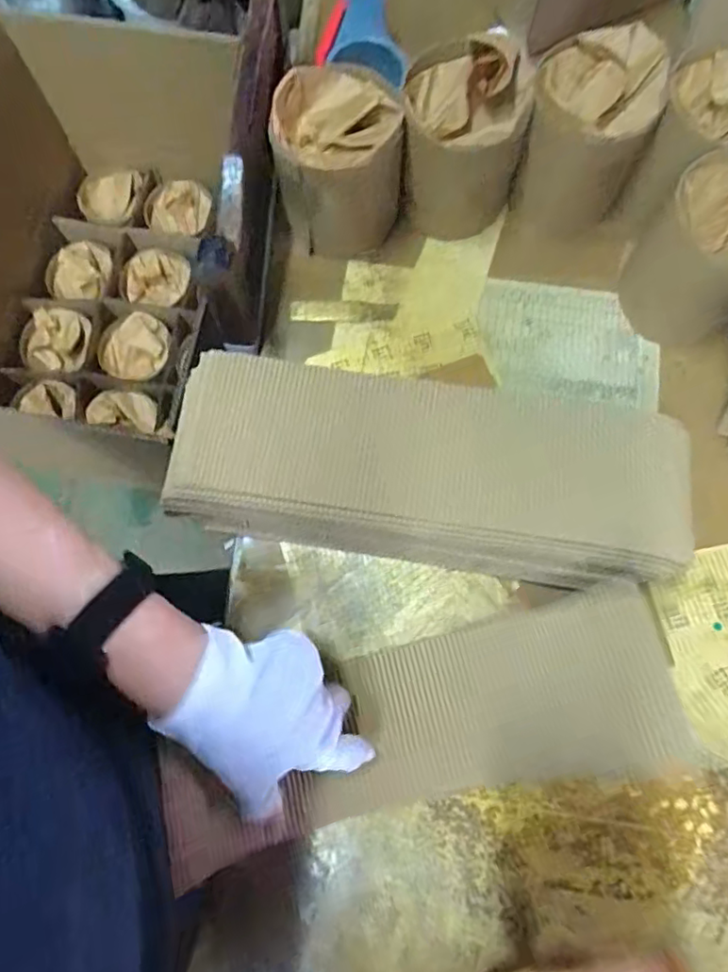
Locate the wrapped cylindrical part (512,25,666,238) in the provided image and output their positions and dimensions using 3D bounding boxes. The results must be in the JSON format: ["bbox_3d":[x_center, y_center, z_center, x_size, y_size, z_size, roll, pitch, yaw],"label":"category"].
[{"bbox_3d":[0.190,-0.294,0.505,0.102,0.128,0.103,-1,75,2],"label":"wrapped cylindrical part"}]

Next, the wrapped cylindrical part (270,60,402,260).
[{"bbox_3d":[-0.022,-0.289,0.518,0.103,0.118,0.097,-1,75,2],"label":"wrapped cylindrical part"}]

